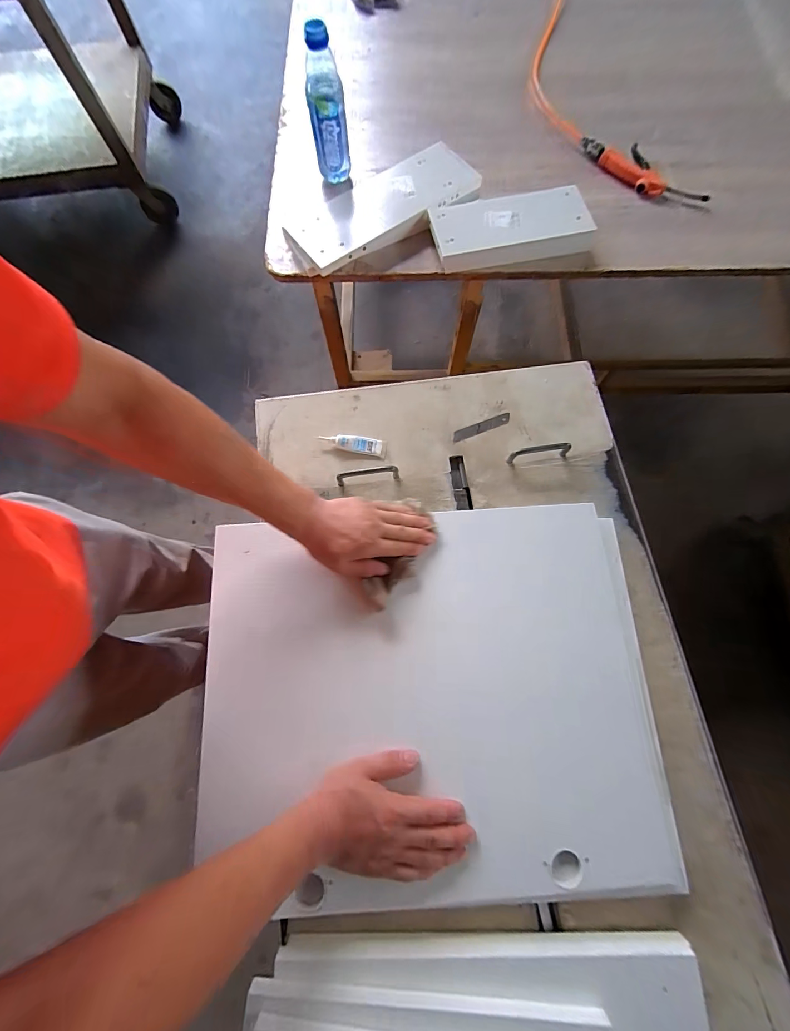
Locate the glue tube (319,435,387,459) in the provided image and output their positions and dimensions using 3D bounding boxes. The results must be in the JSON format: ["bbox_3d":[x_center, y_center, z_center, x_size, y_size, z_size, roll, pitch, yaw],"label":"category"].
[{"bbox_3d":[-0.066,-0.114,0.594,0.103,0.014,0.029,8,72,4],"label":"glue tube"}]

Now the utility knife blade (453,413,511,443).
[{"bbox_3d":[0.140,-0.143,0.610,0.099,0.004,0.018,-20,79,-6],"label":"utility knife blade"}]

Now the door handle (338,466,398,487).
[{"bbox_3d":[-0.042,-0.062,0.568,0.094,0.035,0.010,-7,71,-1],"label":"door handle"}]

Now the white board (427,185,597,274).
[{"bbox_3d":[0.220,-0.547,0.718,0.293,0.037,0.143,-11,71,-3],"label":"white board"}]

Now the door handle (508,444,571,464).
[{"bbox_3d":[0.224,-0.097,0.579,0.093,0.037,0.013,-6,71,-1],"label":"door handle"}]

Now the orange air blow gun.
[{"bbox_3d":[0.518,-0.722,0.786,0.098,0.029,0.281,-42,75,-12],"label":"orange air blow gun"}]

